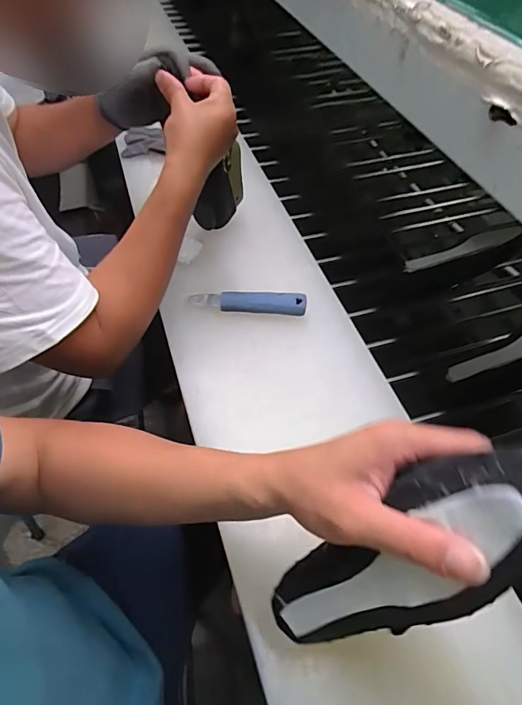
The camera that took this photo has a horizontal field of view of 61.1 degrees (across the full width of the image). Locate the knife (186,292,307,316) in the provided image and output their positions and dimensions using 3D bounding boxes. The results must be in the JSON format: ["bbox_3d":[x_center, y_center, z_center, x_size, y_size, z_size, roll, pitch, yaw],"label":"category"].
[{"bbox_3d":[-0.018,-0.068,0.597,0.156,0.023,0.030,3,52,1],"label":"knife"}]

